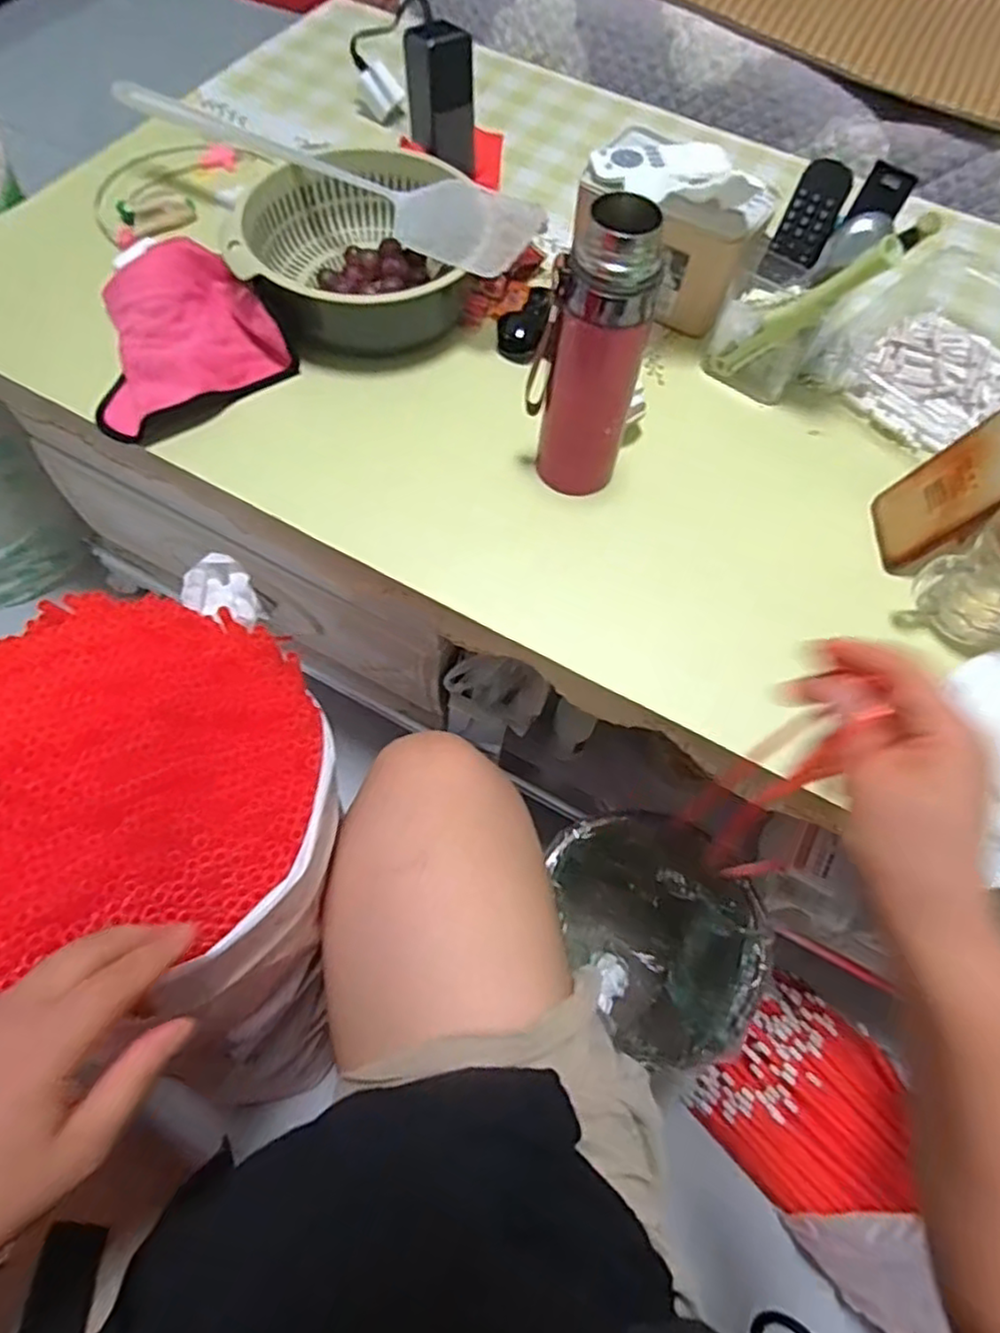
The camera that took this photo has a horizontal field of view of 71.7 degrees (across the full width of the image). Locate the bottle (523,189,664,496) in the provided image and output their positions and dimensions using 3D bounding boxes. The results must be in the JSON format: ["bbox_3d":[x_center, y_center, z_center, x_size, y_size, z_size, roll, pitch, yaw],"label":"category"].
[{"bbox_3d":[0.066,-0.215,0.511,0.064,0.222,0.065,-22,67,-13],"label":"bottle"}]

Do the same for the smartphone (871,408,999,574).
[{"bbox_3d":[0.360,-0.145,0.526,0.012,0.166,0.077,7,62,-23],"label":"smartphone"}]

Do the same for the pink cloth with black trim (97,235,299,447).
[{"bbox_3d":[-0.303,-0.302,0.630,0.177,0.042,0.178,-33,70,-17],"label":"pink cloth with black trim"}]

